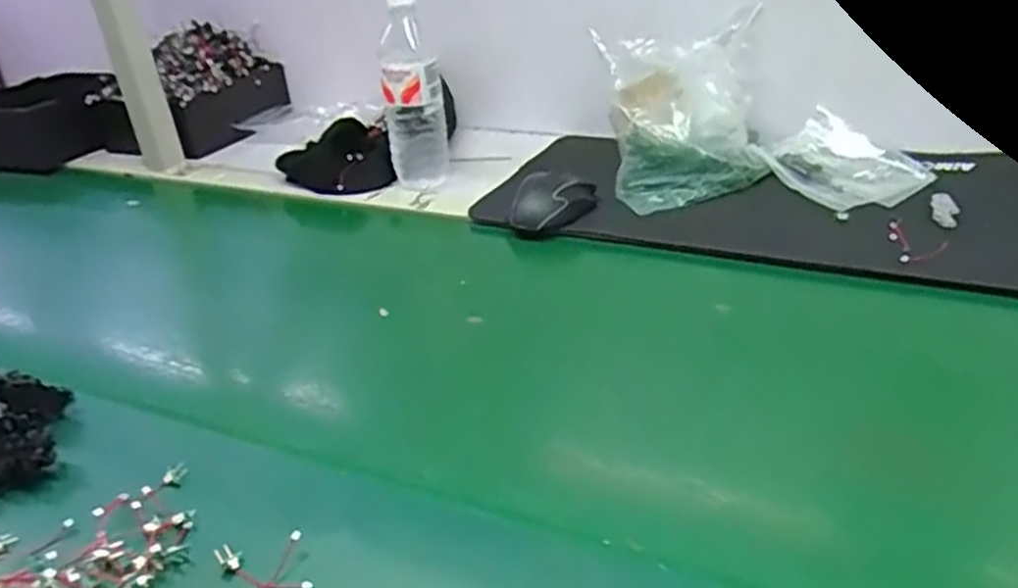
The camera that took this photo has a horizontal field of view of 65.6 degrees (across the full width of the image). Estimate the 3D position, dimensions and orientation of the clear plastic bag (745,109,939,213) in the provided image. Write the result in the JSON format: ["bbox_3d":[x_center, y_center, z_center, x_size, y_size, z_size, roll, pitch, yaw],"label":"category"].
[{"bbox_3d":[0.362,-0.151,0.881,0.146,0.042,0.181,-28,37,-33],"label":"clear plastic bag"}]

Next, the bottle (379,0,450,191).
[{"bbox_3d":[-0.115,-0.239,0.941,0.070,0.219,0.061,-7,30,-4],"label":"bottle"}]

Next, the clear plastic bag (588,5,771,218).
[{"bbox_3d":[0.206,-0.208,0.902,0.192,0.135,0.189,-7,30,-4],"label":"clear plastic bag"}]

